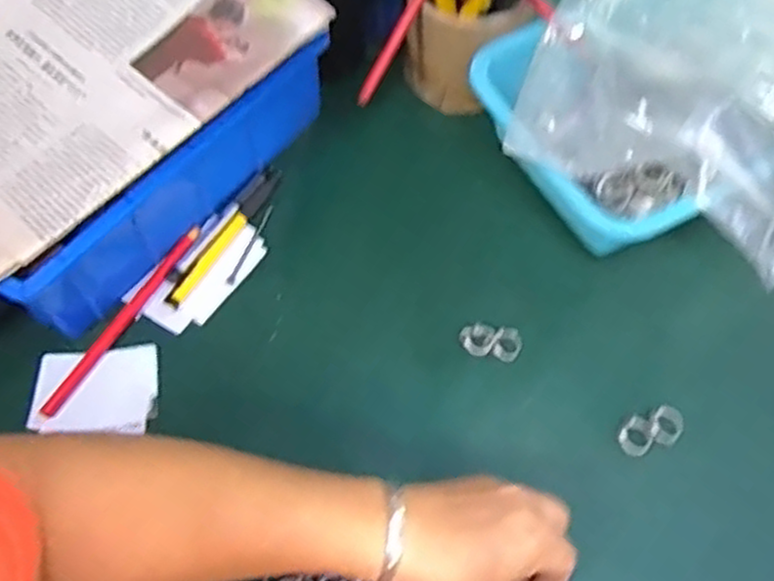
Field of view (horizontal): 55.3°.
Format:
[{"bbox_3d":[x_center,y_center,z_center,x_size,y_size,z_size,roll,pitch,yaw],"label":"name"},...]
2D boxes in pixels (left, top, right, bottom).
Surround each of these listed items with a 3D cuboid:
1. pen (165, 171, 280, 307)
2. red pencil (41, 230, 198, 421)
[{"bbox_3d":[-0.119,-0.042,0.555,0.012,0.005,0.135,26,63,15],"label":"pen"},{"bbox_3d":[-0.185,0.018,0.518,0.012,0.005,0.166,26,63,14],"label":"red pencil"}]

